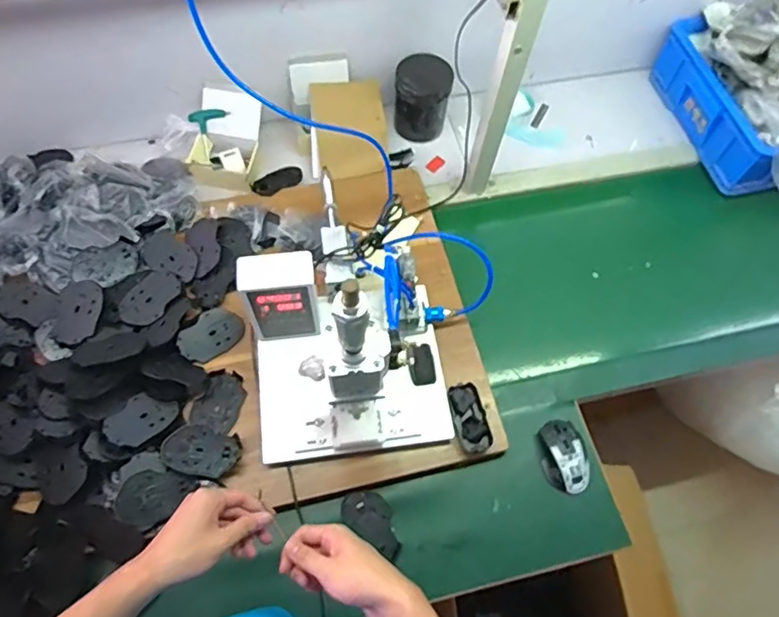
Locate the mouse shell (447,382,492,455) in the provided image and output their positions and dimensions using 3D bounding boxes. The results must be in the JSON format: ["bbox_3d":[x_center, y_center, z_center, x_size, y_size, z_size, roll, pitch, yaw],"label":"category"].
[{"bbox_3d":[0.129,0.177,0.902,0.053,0.014,0.110,-10,65,-7],"label":"mouse shell"}]

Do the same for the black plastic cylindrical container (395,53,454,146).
[{"bbox_3d":[0.068,-0.442,1.178,0.116,0.137,0.120,1,65,-2],"label":"black plastic cylindrical container"}]

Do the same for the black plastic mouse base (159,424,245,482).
[{"bbox_3d":[-0.294,0.223,0.869,0.111,0.019,0.076,14,65,4],"label":"black plastic mouse base"}]

